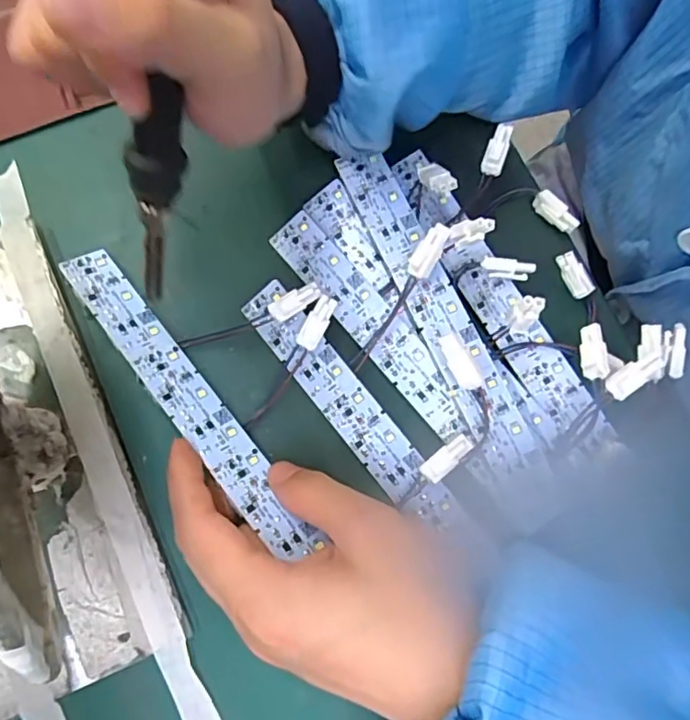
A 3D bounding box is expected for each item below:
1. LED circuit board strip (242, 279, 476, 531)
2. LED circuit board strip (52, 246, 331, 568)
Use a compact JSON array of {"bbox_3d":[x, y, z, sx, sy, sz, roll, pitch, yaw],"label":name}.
[{"bbox_3d":[0.006,0.023,0.275,0.028,0.006,0.146,-38,81,-9],"label":"LED circuit board strip"},{"bbox_3d":[-0.075,0.016,0.267,0.025,0.004,0.178,-33,74,-31],"label":"LED circuit board strip"}]

